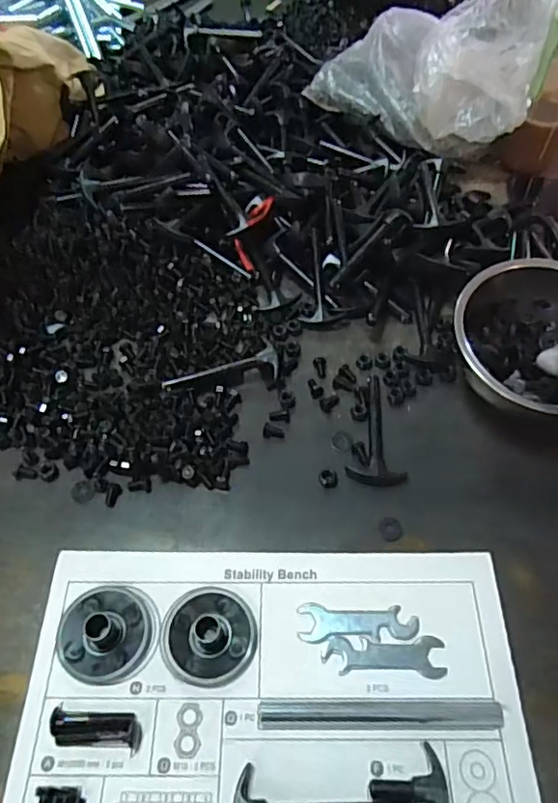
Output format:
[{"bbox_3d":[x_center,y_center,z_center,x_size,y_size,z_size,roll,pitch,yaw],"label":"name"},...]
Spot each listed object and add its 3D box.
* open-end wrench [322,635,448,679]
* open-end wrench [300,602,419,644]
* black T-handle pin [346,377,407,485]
[{"bbox_3d":[0.081,0.199,0.447,0.094,0.004,0.028,0,57,1],"label":"open-end wrench"},{"bbox_3d":[0.063,0.178,0.461,0.095,0.004,0.029,1,57,2],"label":"open-end wrench"},{"bbox_3d":[0.097,0.024,0.559,0.052,0.011,0.122,6,57,5],"label":"black T-handle pin"}]

